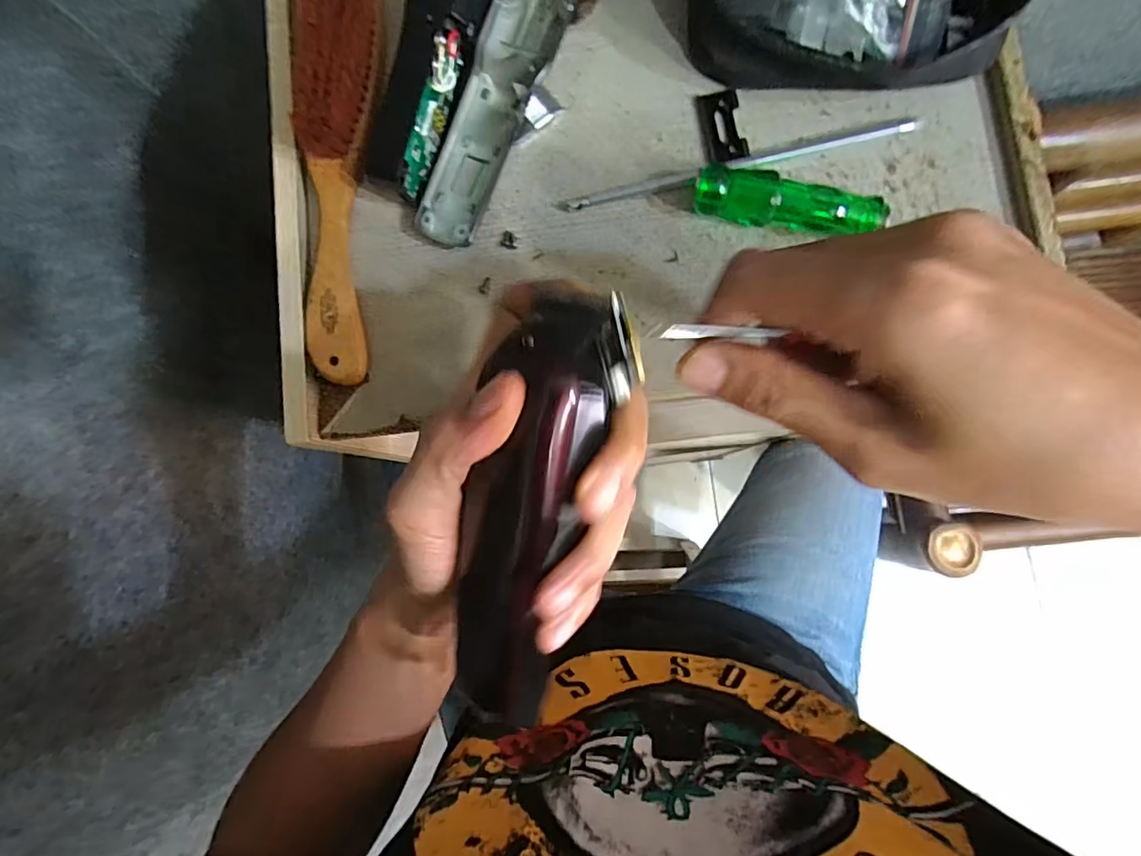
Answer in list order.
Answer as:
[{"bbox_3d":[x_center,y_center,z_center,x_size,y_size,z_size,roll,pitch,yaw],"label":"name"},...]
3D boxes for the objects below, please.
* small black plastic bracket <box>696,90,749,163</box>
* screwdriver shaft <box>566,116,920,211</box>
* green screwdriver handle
[{"bbox_3d":[0.083,-0.164,0.300,0.022,0.004,0.039,-9,83,3],"label":"small black plastic bracket"},{"bbox_3d":[0.090,-0.141,0.296,0.184,0.006,0.009,-12,82,2],"label":"screwdriver shaft"},{"bbox_3d":[0.109,-0.111,0.281,0.091,0.024,0.024,11,84,5],"label":"green screwdriver handle"}]

